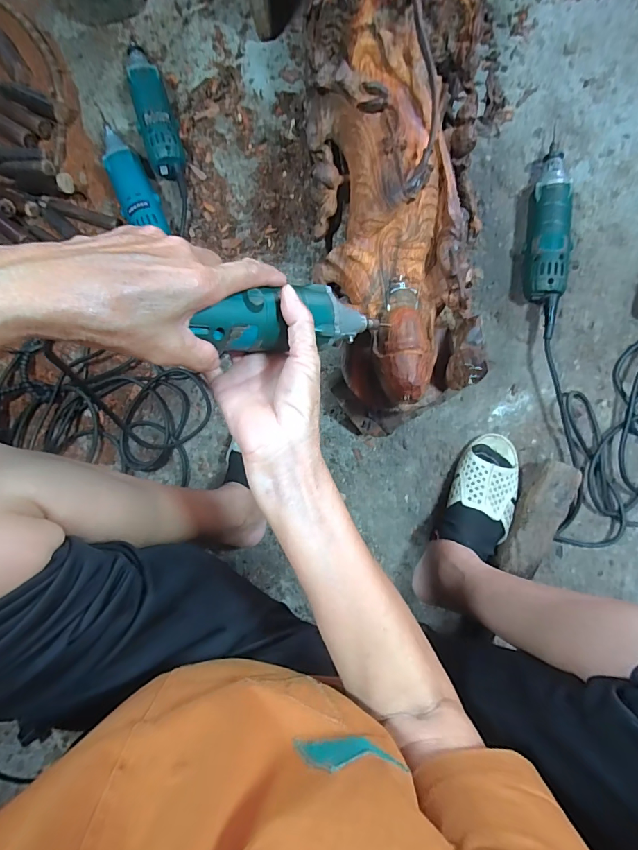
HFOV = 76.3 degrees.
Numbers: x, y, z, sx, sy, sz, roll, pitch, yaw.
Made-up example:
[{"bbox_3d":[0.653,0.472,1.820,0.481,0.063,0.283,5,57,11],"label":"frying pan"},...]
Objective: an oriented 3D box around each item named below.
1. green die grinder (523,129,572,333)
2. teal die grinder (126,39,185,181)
[{"bbox_3d":[0.309,-0.256,0.556,0.049,0.054,0.264,5,90,6],"label":"green die grinder"},{"bbox_3d":[-0.247,-0.474,0.613,0.048,0.057,0.210,-16,90,5],"label":"teal die grinder"}]

